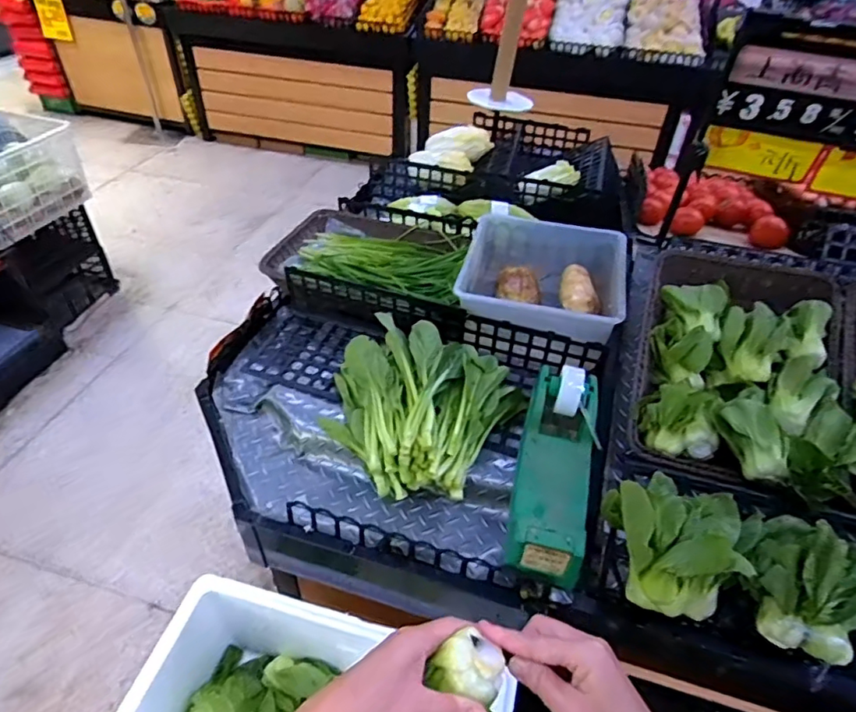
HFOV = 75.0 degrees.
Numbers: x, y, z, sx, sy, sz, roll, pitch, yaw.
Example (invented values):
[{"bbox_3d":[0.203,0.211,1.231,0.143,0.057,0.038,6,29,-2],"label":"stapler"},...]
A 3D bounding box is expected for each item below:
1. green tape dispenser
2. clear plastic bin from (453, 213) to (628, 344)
[{"bbox_3d":[0.193,0.160,0.831,0.105,0.110,0.311,12,43,10],"label":"green tape dispenser"},{"bbox_3d":[0.230,-0.142,1.140,0.317,0.131,0.338,11,43,9],"label":"clear plastic bin"}]

